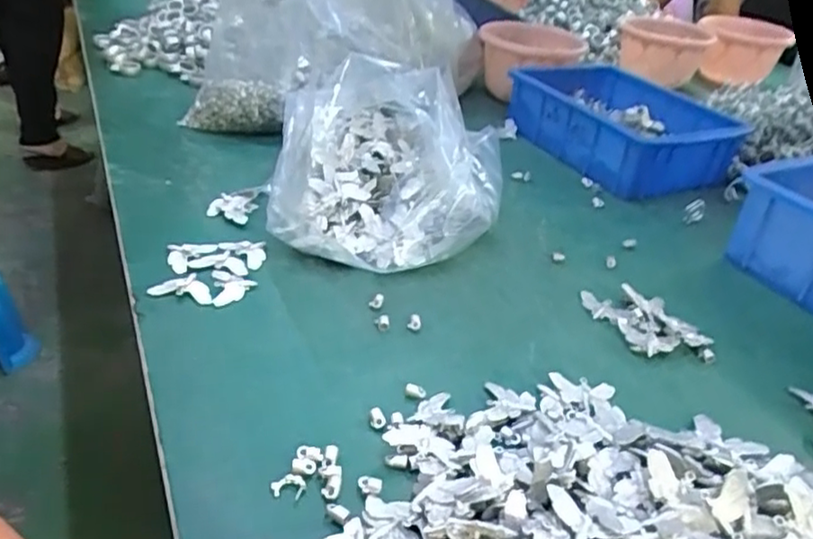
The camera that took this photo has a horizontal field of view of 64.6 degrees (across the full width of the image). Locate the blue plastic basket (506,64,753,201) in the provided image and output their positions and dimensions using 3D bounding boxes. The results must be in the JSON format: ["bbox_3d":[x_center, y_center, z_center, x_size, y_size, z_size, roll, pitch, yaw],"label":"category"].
[{"bbox_3d":[0.262,-0.174,0.784,0.186,0.081,0.230,-11,38,-26],"label":"blue plastic basket"}]

